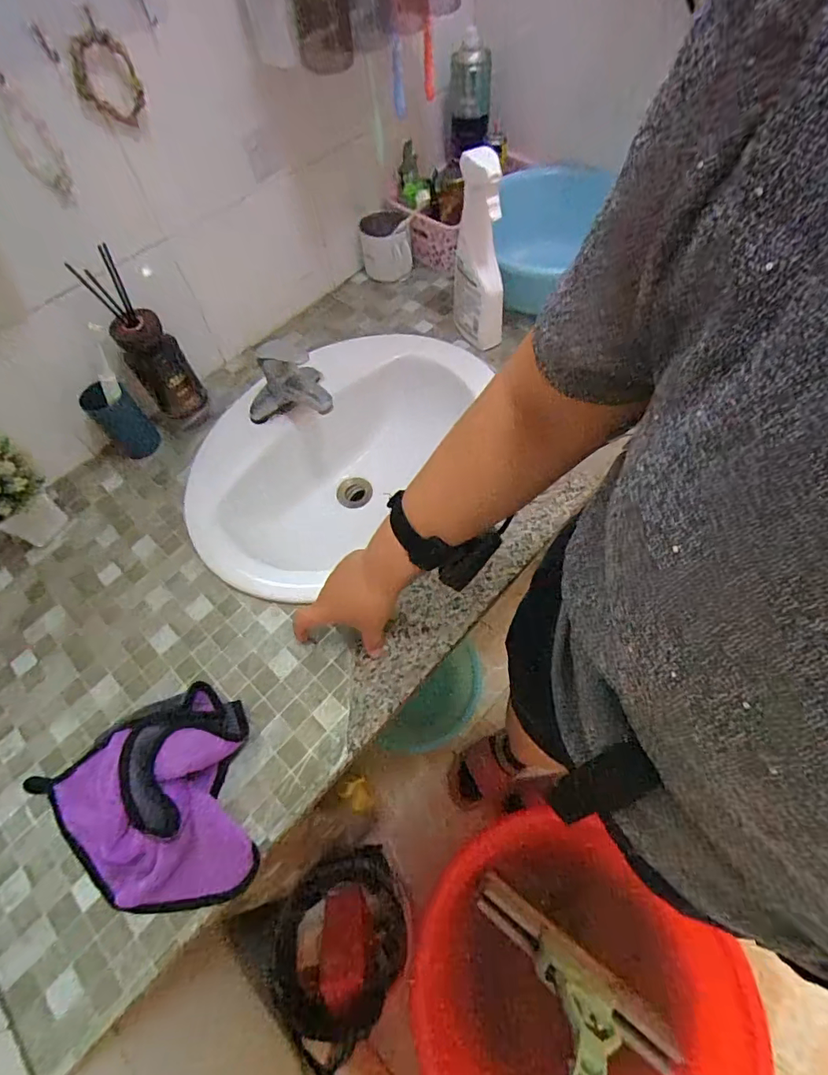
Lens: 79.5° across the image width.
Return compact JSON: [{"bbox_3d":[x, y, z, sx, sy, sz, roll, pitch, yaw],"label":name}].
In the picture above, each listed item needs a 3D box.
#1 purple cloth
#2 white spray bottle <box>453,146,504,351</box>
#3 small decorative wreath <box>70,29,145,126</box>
[{"bbox_3d":[-0.266,0.259,0.486,0.203,0.045,0.194,-18,59,-6],"label":"purple cloth"},{"bbox_3d":[0.092,-0.395,0.708,0.069,0.256,0.076,-4,59,2],"label":"white spray bottle"},{"bbox_3d":[-0.322,-0.481,0.526,0.017,0.076,0.067,33,67,22],"label":"small decorative wreath"}]

